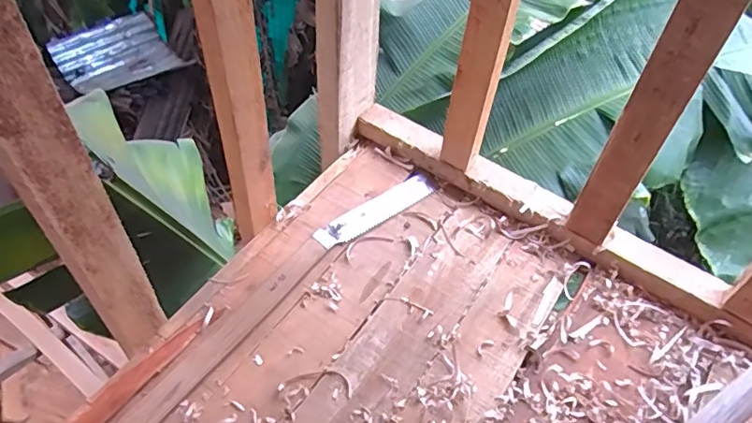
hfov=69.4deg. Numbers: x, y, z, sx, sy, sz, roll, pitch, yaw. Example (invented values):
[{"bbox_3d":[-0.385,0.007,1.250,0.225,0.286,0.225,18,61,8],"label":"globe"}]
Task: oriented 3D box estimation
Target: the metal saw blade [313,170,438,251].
[{"bbox_3d":[0.002,0.000,0.752,0.189,0.007,0.038,-31,72,-26],"label":"metal saw blade"}]

